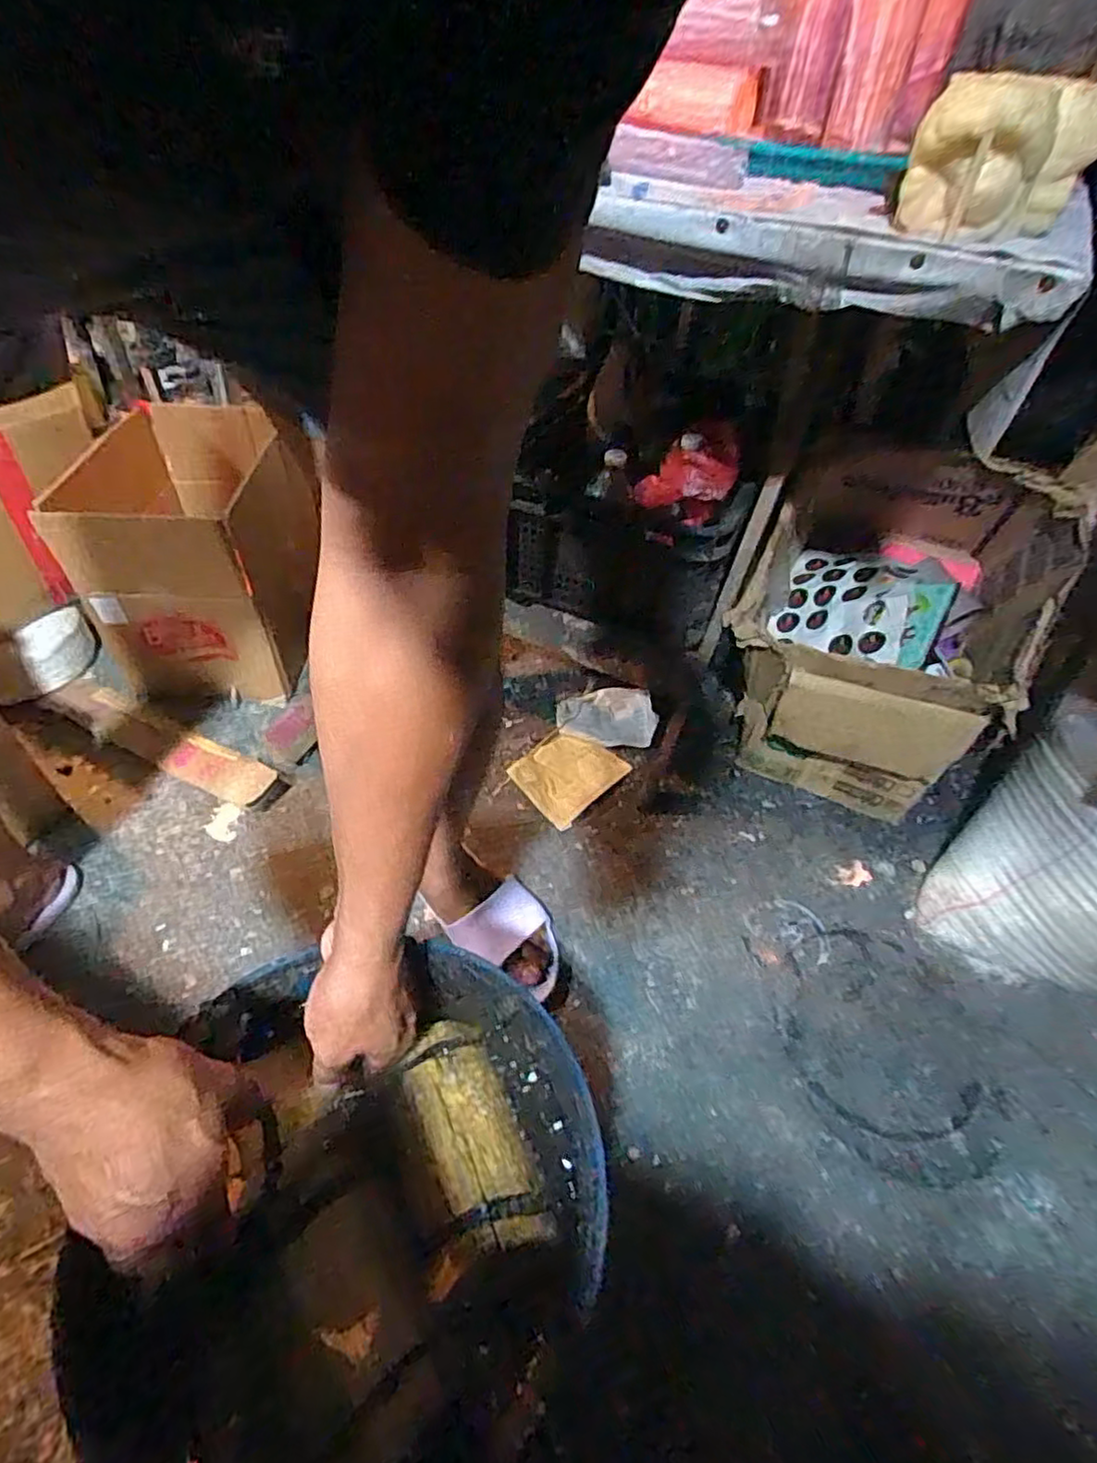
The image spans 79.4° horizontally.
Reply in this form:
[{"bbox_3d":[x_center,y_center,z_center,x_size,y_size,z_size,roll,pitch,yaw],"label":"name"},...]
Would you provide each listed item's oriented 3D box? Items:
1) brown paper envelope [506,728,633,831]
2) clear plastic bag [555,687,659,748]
[{"bbox_3d":[0.026,0.063,1.004,0.135,0.008,0.153,36,55,24],"label":"brown paper envelope"},{"bbox_3d":[0.093,-0.028,1.072,0.155,0.033,0.105,2,47,-5],"label":"clear plastic bag"}]

